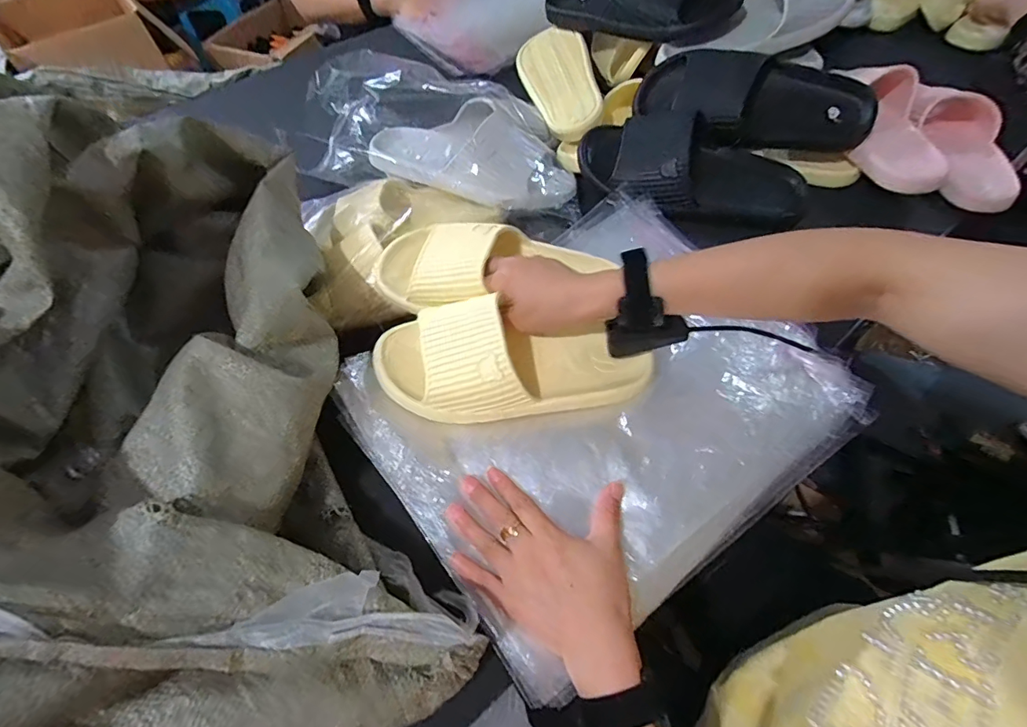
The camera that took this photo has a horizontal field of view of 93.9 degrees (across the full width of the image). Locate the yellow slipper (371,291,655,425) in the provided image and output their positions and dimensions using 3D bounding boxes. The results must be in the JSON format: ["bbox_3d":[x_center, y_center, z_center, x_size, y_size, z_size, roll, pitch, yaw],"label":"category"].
[{"bbox_3d":[0.002,-0.003,0.423,0.242,0.073,0.088,4,57,-6],"label":"yellow slipper"}]

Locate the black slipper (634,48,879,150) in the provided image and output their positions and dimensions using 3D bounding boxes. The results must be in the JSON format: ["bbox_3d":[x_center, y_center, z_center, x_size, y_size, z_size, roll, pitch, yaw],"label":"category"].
[{"bbox_3d":[0.302,-0.325,0.600,0.278,0.104,0.080,12,21,2],"label":"black slipper"}]

